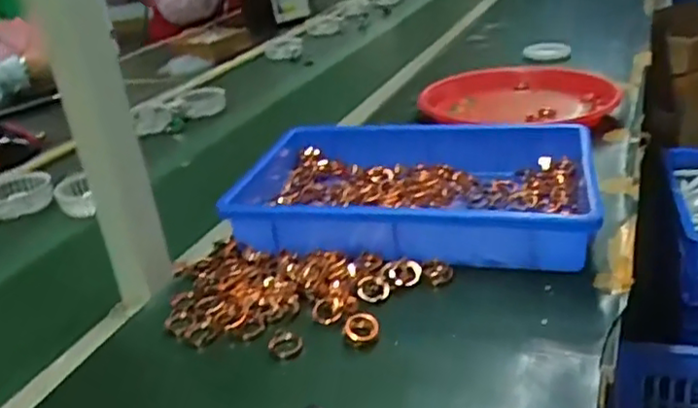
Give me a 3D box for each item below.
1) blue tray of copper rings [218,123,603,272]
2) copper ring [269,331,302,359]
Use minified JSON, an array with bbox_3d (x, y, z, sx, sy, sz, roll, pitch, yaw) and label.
[{"bbox_3d":[0.069,-0.022,0.730,0.367,0.064,0.250,2,28,13],"label":"blue tray of copper rings"},{"bbox_3d":[-0.052,0.115,0.544,0.026,0.004,0.025,-4,28,2],"label":"copper ring"}]

